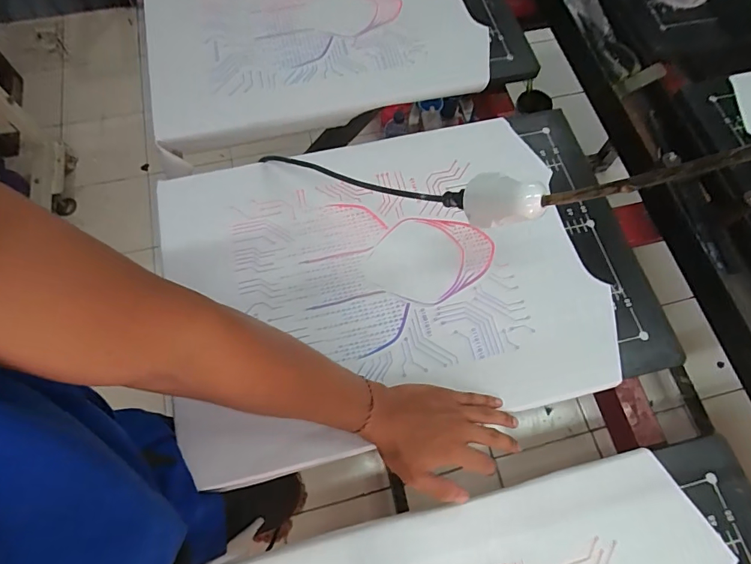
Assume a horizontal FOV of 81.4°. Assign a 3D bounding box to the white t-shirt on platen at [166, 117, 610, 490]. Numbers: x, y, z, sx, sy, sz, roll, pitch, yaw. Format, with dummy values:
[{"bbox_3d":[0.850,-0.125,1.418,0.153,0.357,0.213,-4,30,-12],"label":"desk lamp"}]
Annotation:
[{"bbox_3d":[0.003,-0.012,0.562,0.512,0.029,0.405,-13,70,-7],"label":"white t-shirt on platen"}]

